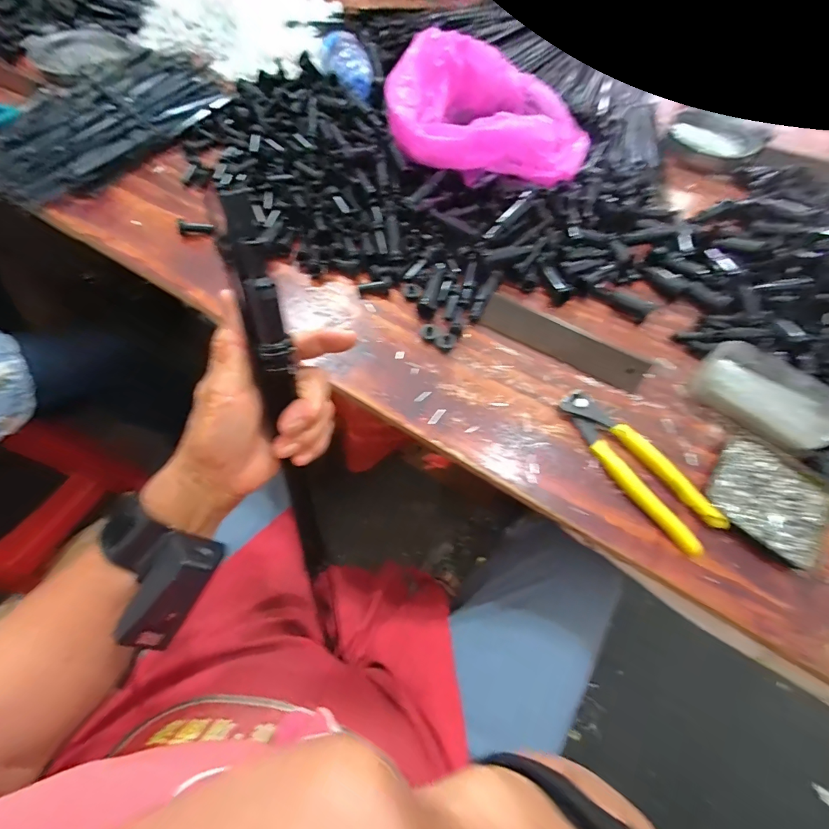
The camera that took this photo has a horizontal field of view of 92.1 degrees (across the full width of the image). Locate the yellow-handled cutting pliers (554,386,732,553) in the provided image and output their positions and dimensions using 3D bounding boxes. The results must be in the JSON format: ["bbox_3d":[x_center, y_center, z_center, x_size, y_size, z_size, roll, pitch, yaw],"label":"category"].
[{"bbox_3d":[0.202,0.046,0.368,0.047,0.018,0.168,-33,71,-20],"label":"yellow-handled cutting pliers"}]

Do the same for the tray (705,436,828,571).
[{"bbox_3d":[0.323,0.075,0.361,0.100,0.012,0.092,38,66,14],"label":"tray"}]

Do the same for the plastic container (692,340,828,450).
[{"bbox_3d":[0.353,-0.021,0.397,0.125,0.029,0.078,37,66,13],"label":"plastic container"}]

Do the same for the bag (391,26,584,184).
[{"bbox_3d":[0.088,-0.359,0.469,0.236,0.079,0.176,-5,64,-8],"label":"bag"}]

